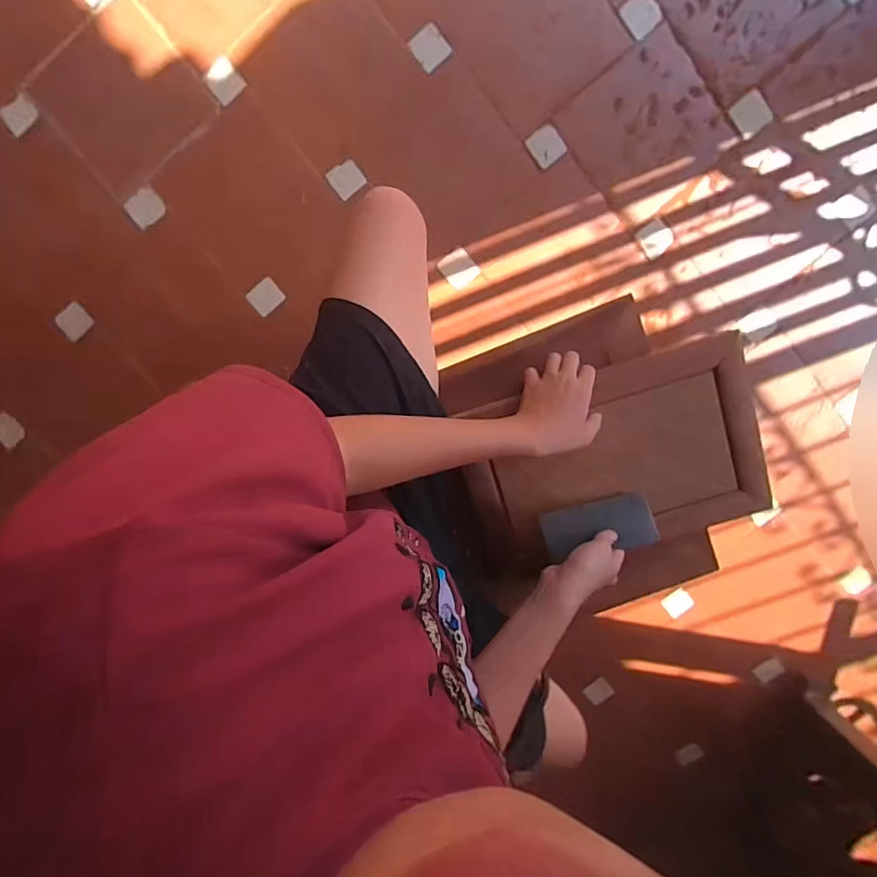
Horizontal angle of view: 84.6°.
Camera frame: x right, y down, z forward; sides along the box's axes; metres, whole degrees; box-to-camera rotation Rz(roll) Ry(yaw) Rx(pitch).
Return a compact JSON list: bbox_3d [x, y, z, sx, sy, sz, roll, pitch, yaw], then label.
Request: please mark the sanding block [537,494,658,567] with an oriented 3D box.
[{"bbox_3d":[0.206,0.114,0.627,0.135,0.023,0.065,-18,77,25],"label":"sanding block"}]

